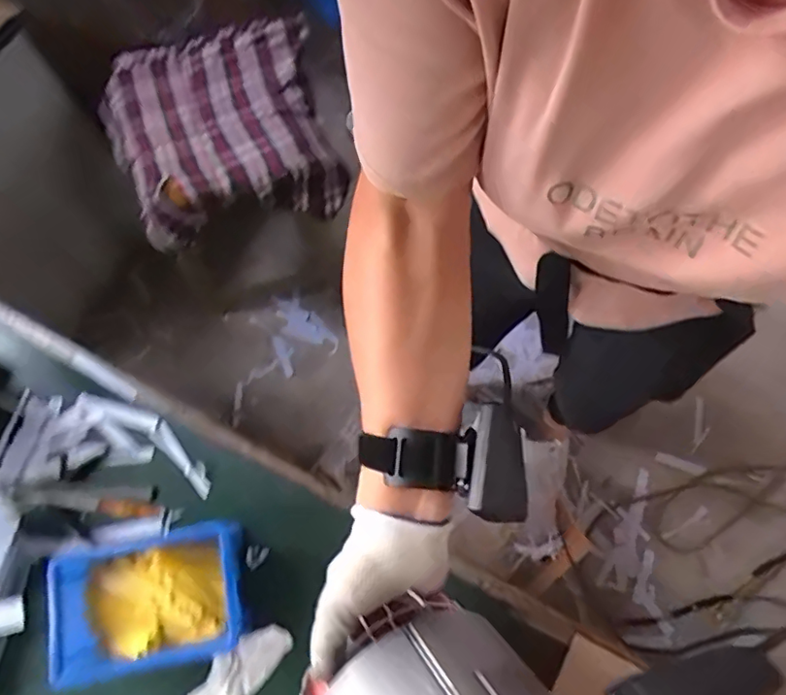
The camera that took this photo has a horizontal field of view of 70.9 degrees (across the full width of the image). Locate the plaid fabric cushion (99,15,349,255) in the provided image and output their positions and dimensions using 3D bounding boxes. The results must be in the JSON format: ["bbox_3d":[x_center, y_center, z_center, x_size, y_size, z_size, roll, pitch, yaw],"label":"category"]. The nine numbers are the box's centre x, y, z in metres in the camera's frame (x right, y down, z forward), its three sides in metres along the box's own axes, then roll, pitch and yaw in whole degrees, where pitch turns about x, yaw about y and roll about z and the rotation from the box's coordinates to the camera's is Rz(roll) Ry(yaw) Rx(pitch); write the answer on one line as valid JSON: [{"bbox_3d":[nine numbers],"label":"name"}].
[{"bbox_3d":[-0.323,-0.388,1.010,0.389,0.122,0.373,-17,73,-4],"label":"plaid fabric cushion"}]

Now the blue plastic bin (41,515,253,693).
[{"bbox_3d":[-0.198,0.207,0.456,0.143,0.051,0.100,-10,72,-5],"label":"blue plastic bin"}]

